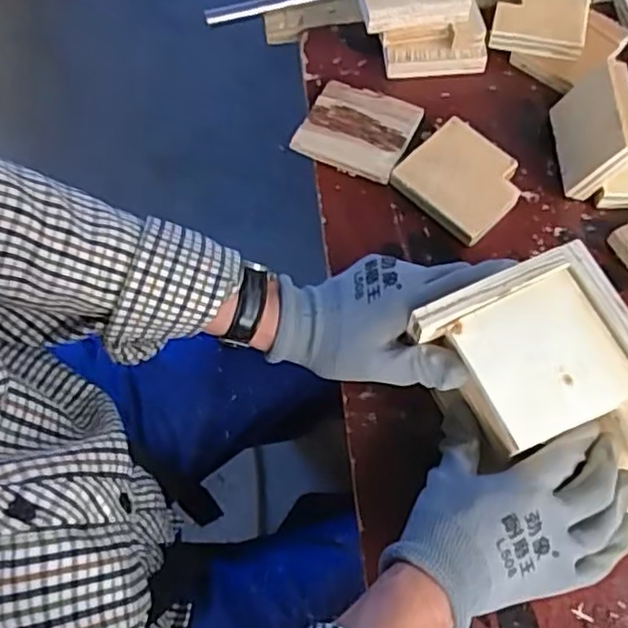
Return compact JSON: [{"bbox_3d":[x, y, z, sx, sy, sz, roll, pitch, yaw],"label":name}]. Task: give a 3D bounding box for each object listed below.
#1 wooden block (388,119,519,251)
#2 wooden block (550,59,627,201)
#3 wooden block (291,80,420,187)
[{"bbox_3d":[0.126,-0.113,0.571,0.092,0.026,0.085,39,74,17],"label":"wooden block"},{"bbox_3d":[0.232,-0.153,0.554,0.021,0.071,0.097,12,63,-30],"label":"wooden block"},{"bbox_3d":[0.039,-0.162,0.595,0.090,0.020,0.086,22,70,11],"label":"wooden block"}]

